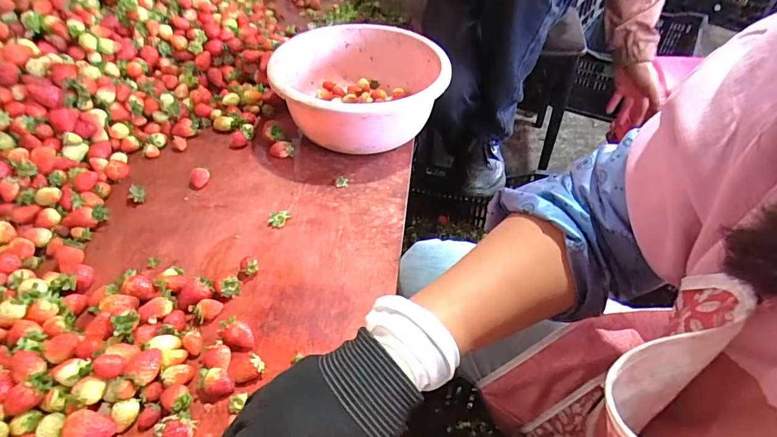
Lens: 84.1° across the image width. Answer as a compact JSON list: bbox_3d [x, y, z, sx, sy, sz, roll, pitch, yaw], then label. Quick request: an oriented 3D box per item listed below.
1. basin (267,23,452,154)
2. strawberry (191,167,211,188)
[{"bbox_3d":[-0.041,-0.195,0.678,0.250,0.129,0.244,1,44,0],"label":"basin"},{"bbox_3d":[-0.263,-0.059,0.602,0.025,0.022,0.027,-17,47,-18],"label":"strawberry"}]

